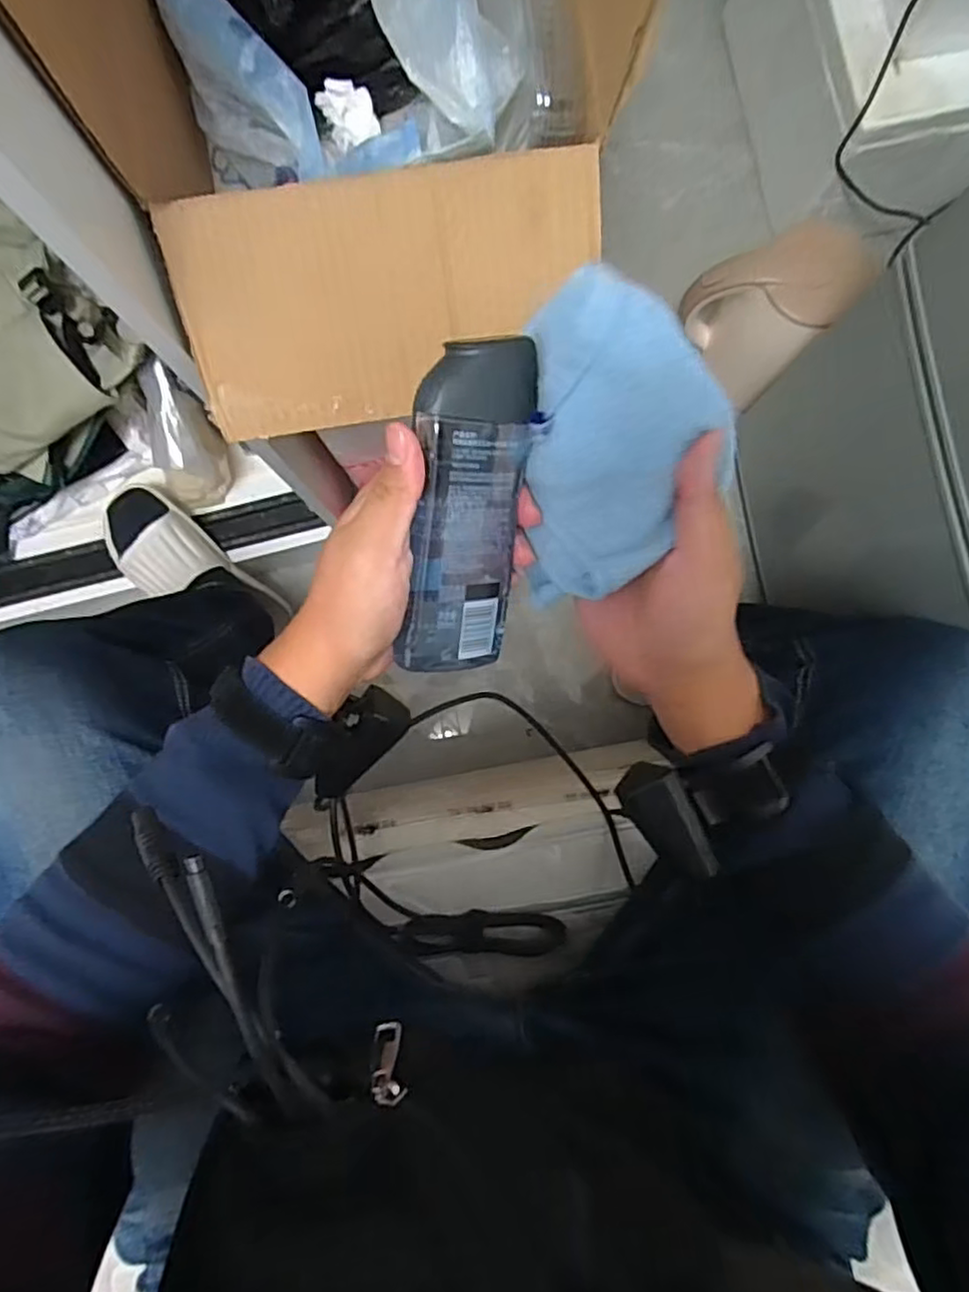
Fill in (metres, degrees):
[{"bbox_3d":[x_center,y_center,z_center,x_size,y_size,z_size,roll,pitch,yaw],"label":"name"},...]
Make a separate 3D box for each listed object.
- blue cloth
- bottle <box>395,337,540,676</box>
[{"bbox_3d":[0.062,-0.098,0.330,0.116,0.035,0.136,-6,115,34],"label":"blue cloth"},{"bbox_3d":[-0.013,-0.070,0.360,0.060,0.040,0.168,-4,111,-30],"label":"bottle"}]

